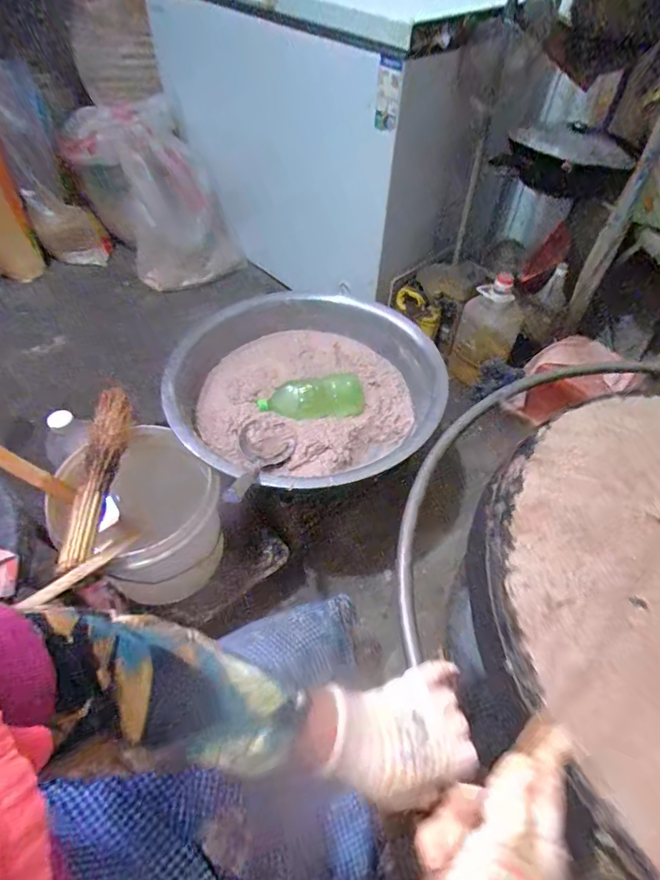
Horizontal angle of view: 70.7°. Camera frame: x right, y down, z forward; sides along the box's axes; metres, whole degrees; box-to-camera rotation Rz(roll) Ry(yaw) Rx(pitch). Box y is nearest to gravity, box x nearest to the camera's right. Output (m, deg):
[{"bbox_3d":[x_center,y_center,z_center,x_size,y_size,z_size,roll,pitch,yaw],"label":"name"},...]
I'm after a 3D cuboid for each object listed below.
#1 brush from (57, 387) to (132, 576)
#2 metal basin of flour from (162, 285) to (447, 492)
[{"bbox_3d":[-0.383,0.041,0.774,0.066,0.042,0.343,-2,51,-4],"label":"brush"},{"bbox_3d":[-0.071,-0.104,0.979,0.490,0.141,0.509,1,51,-2],"label":"metal basin of flour"}]

